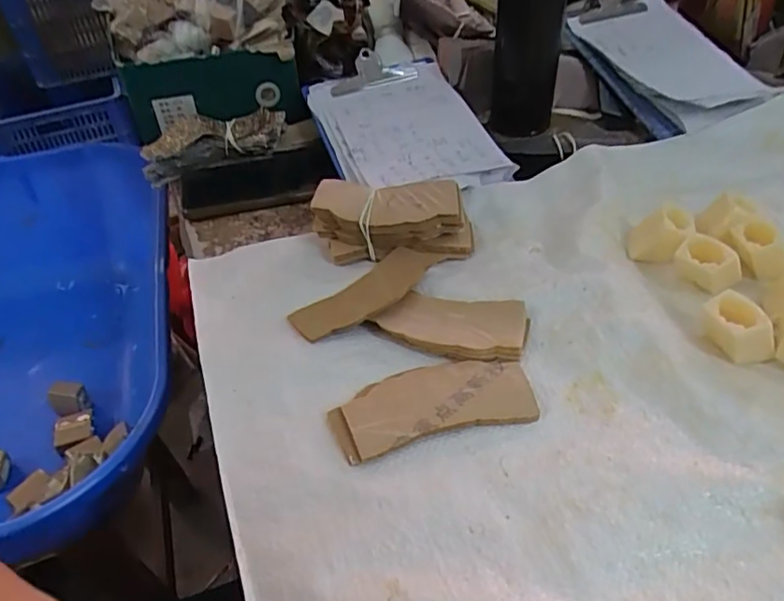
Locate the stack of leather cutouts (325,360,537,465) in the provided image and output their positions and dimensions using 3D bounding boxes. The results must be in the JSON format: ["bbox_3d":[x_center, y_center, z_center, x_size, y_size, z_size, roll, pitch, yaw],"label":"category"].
[{"bbox_3d":[0.025,0.060,0.353,0.120,0.011,0.053,-12,42,-9],"label":"stack of leather cutouts"}]

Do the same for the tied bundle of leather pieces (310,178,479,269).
[{"bbox_3d":[-0.001,-0.067,0.472,0.124,0.037,0.059,-2,42,1],"label":"tied bundle of leather pieces"}]

